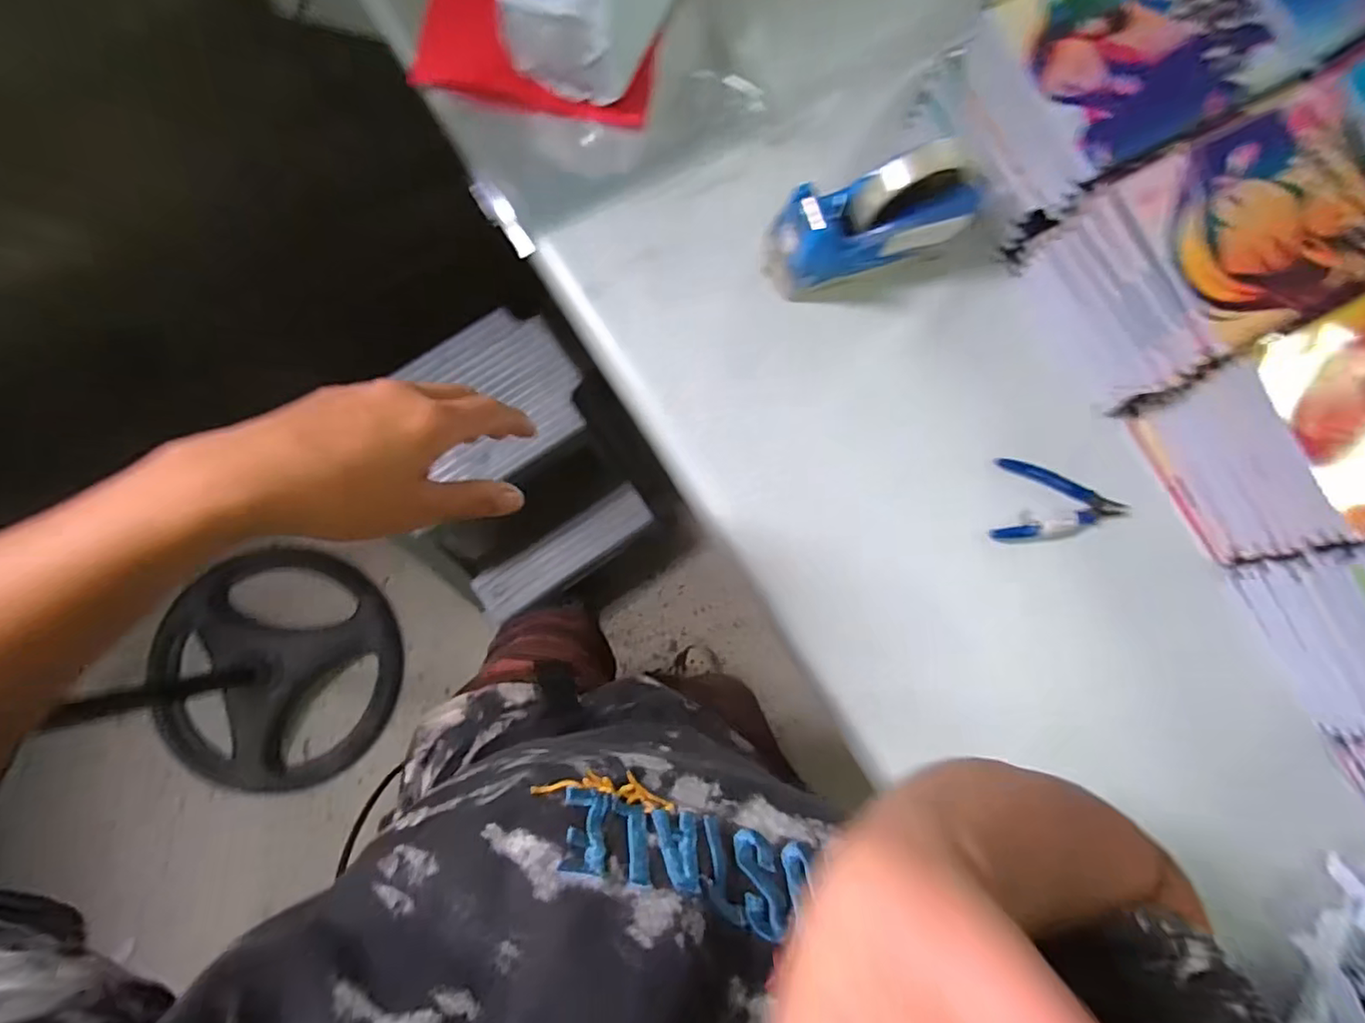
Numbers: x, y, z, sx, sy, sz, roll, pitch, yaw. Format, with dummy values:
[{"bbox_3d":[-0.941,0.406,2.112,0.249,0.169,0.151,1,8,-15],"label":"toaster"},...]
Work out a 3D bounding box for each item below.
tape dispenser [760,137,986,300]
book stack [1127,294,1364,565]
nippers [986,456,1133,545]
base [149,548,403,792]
[{"bbox_3d":[0.170,-0.248,0.485,0.188,0.084,0.062,-23,86,-9],"label":"tape dispenser"},{"bbox_3d":[0.526,-0.080,0.485,0.207,0.116,0.155,-28,87,-9],"label":"book stack"},{"bbox_3d":[0.330,-0.004,0.519,0.118,0.008,0.070,7,82,-6],"label":"nippers"},{"bbox_3d":[-0.817,0.320,1.209,0.460,0.043,0.479,0,86,-4],"label":"base"}]

